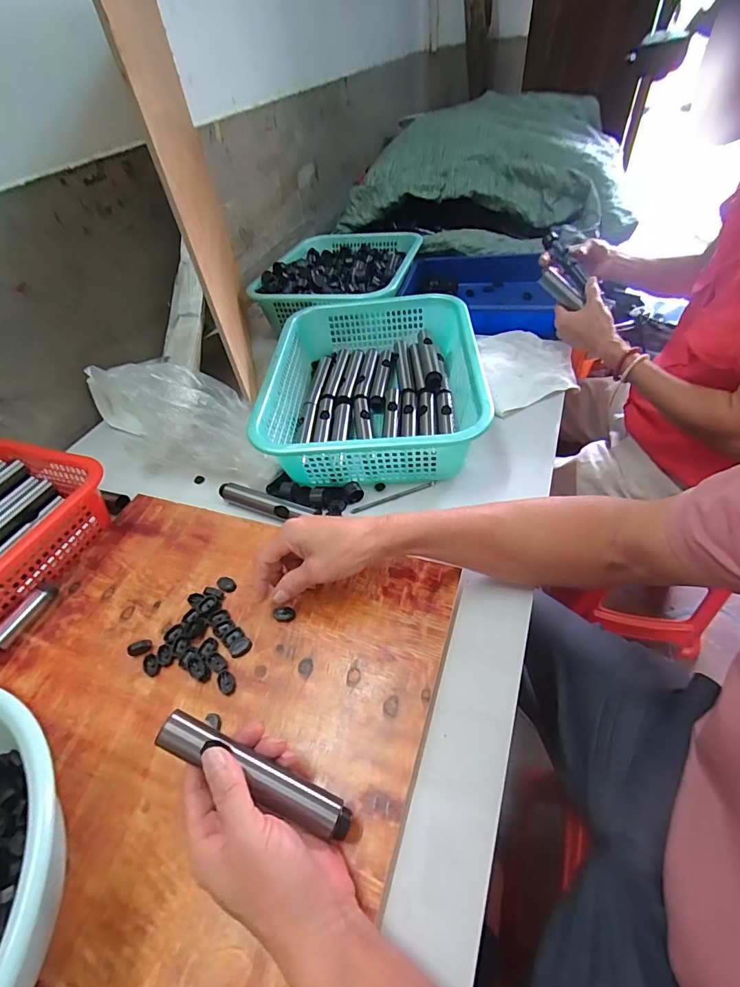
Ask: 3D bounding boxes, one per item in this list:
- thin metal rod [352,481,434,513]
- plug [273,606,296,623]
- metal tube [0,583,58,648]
[{"bbox_3d":[0.031,0.004,0.558,0.116,0.008,0.008,-18,49,-11],"label":"thin metal rod"},{"bbox_3d":[-0.089,0.124,0.439,0.022,0.008,0.017,-12,48,-6],"label":"plug"},{"bbox_3d":[-0.379,0.131,0.463,0.015,0.020,0.072,17,53,21],"label":"metal tube"}]

